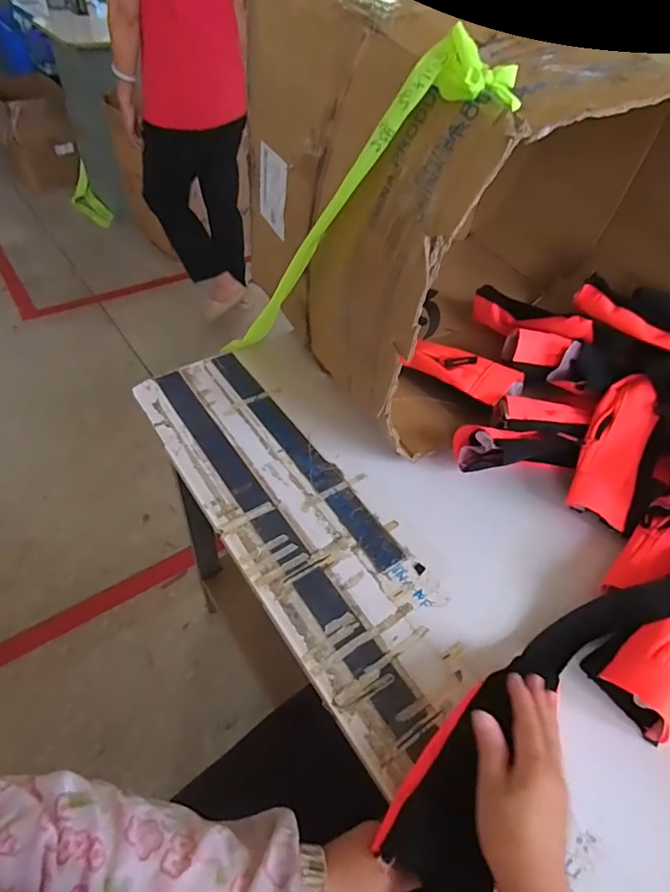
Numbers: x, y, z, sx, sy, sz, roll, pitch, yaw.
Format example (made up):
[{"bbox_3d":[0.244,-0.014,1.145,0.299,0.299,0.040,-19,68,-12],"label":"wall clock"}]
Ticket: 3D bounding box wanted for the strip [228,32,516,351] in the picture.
[{"bbox_3d":[-0.017,-0.215,0.596,0.076,0.531,0.030,49,55,-7],"label":"strip"}]

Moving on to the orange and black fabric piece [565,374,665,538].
[{"bbox_3d":[0.368,0.003,0.651,0.089,0.032,0.204,18,80,11],"label":"orange and black fabric piece"}]

